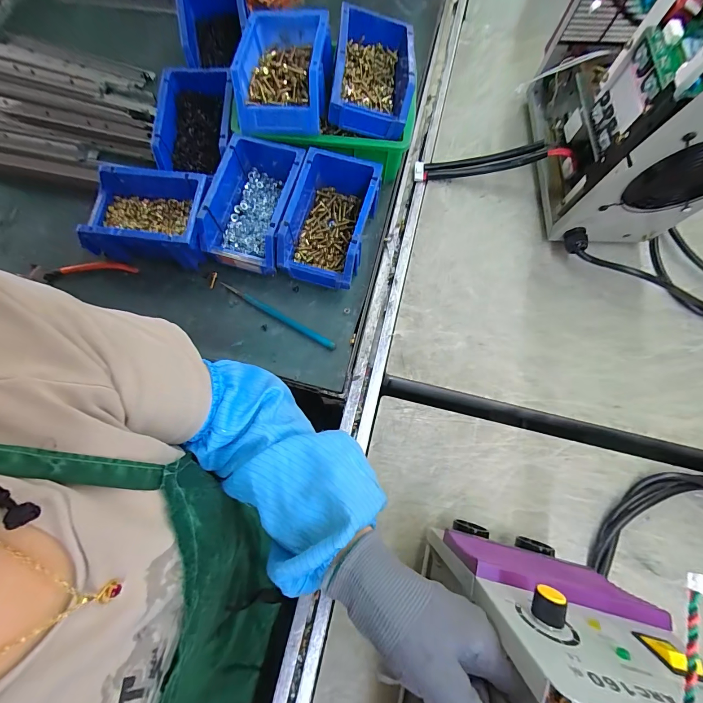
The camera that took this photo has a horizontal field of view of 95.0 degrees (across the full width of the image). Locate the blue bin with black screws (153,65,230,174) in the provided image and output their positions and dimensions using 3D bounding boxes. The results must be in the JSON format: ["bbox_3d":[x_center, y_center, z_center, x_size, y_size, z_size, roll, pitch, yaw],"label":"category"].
[{"bbox_3d":[-0.216,-0.315,0.457,0.106,0.056,0.165,-7,76,-4],"label":"blue bin with black screws"}]

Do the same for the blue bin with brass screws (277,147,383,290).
[{"bbox_3d":[-0.030,-0.173,0.432,0.104,0.072,0.154,16,76,2],"label":"blue bin with brass screws"}]

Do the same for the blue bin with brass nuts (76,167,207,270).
[{"bbox_3d":[-0.271,-0.176,0.423,0.163,0.064,0.101,5,75,-1],"label":"blue bin with brass nuts"}]

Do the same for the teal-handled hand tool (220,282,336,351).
[{"bbox_3d":[-0.097,-0.049,0.429,0.173,0.005,0.011,30,78,7],"label":"teal-handled hand tool"}]

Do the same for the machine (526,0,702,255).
[{"bbox_3d":[0.358,-0.321,0.410,0.156,0.236,0.312,1,76,0],"label":"machine"}]

